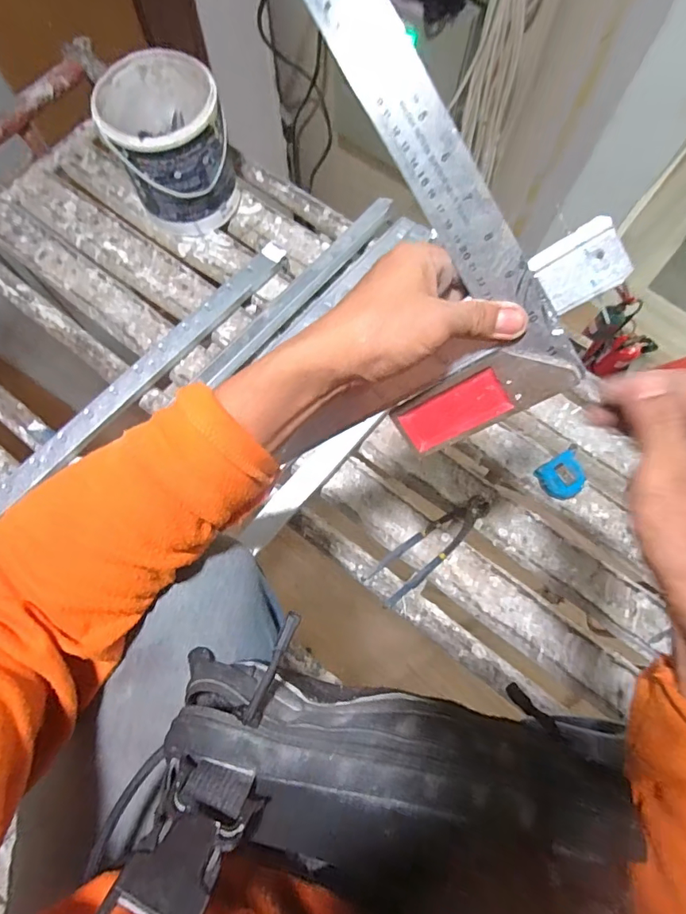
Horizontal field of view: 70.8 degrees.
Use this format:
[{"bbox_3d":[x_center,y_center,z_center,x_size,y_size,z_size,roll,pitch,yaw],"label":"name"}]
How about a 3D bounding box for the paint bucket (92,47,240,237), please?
[{"bbox_3d":[-0.277,-0.505,0.798,0.167,0.193,0.170,0,74,1],"label":"paint bucket"}]

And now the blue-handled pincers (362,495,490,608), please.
[{"bbox_3d":[0.129,0.128,0.706,0.209,0.014,0.059,-39,77,-9],"label":"blue-handled pincers"}]

